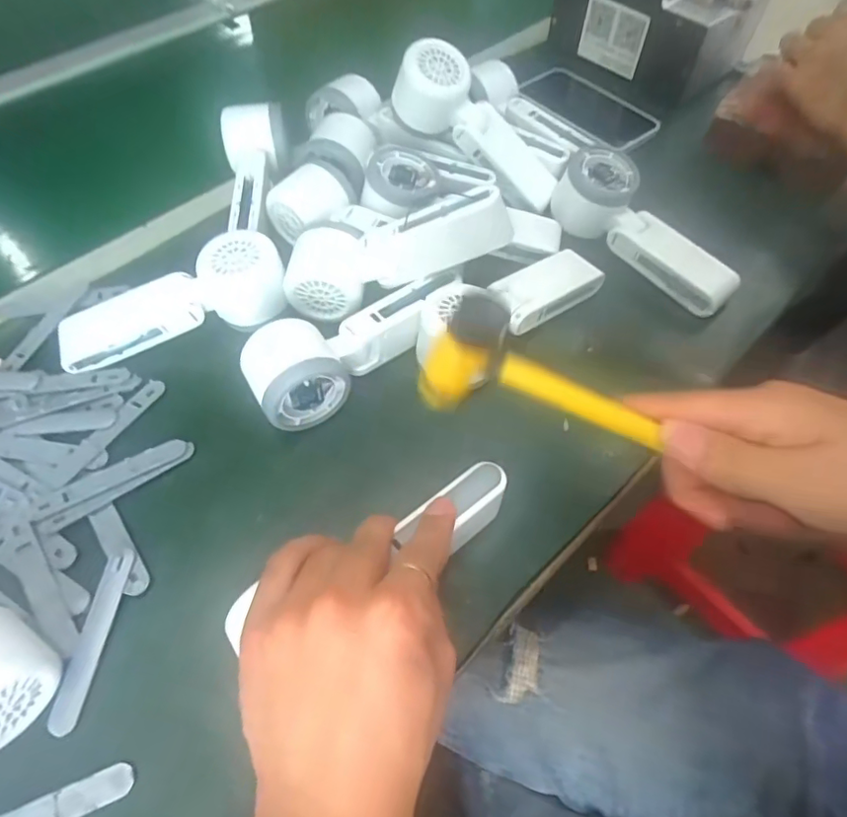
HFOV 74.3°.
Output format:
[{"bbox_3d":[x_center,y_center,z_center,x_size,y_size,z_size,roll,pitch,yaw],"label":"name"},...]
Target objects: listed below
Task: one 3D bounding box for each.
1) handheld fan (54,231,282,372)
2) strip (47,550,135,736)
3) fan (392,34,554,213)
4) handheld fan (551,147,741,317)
[{"bbox_3d":[-0.186,-0.081,0.410,0.163,0.050,0.055,-15,58,-9],"label":"handheld fan"},{"bbox_3d":[-0.182,0.124,0.305,0.017,0.007,0.091,5,57,3],"label":"strip"},{"bbox_3d":[0.046,-0.234,0.476,0.161,0.056,0.056,35,59,-15],"label":"fan"},{"bbox_3d":[0.178,-0.147,0.451,0.168,0.056,0.060,37,65,22],"label":"handheld fan"}]

